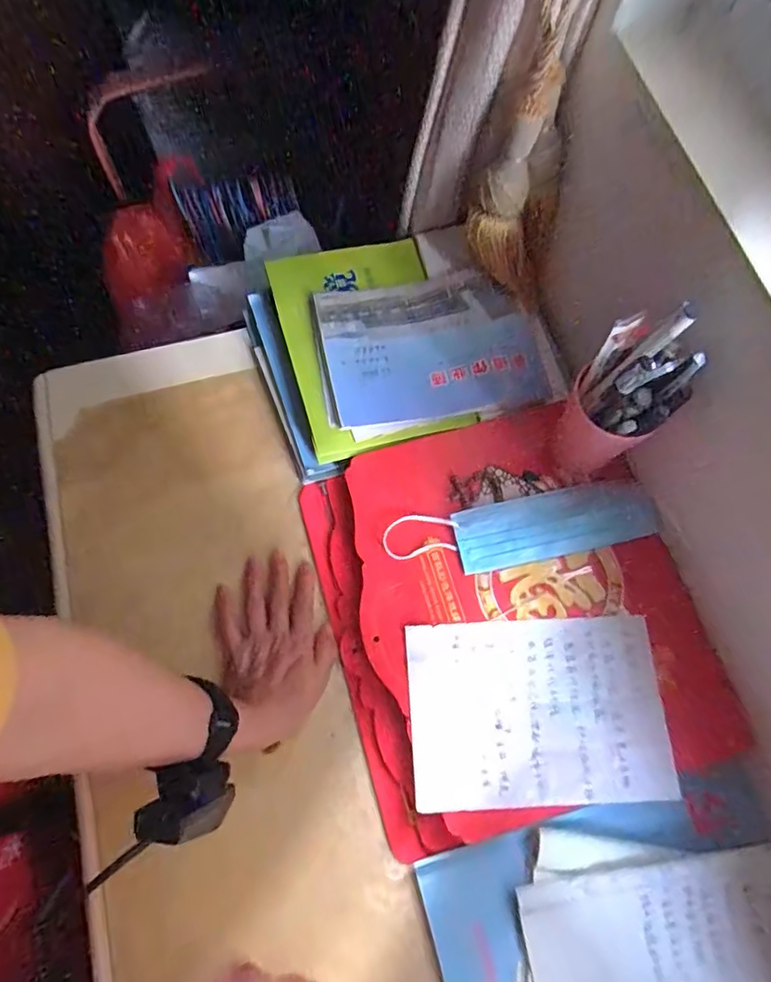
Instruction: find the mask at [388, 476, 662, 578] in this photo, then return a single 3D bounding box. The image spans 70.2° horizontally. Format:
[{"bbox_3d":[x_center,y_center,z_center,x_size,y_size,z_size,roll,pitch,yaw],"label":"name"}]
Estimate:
[{"bbox_3d":[0.124,0.035,0.493,0.238,0.008,0.060,-10,73,-6],"label":"mask"}]

